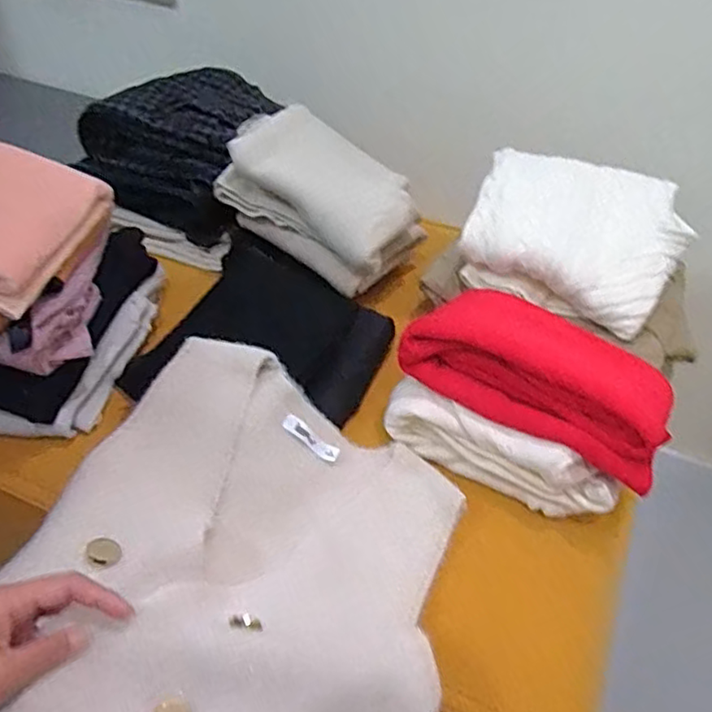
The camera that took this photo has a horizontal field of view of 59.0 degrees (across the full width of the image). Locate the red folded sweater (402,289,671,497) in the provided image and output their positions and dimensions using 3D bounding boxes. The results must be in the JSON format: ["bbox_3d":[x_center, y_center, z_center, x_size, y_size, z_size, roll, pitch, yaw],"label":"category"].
[{"bbox_3d":[0.180,0.010,0.609,0.249,0.067,0.153,27,44,23],"label":"red folded sweater"}]

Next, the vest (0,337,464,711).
[{"bbox_3d":[-0.103,0.193,0.456,0.306,0.093,0.448,16,41,12],"label":"vest"}]

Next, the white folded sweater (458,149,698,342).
[{"bbox_3d":[0.252,-0.153,0.744,0.238,0.067,0.218,22,66,11],"label":"white folded sweater"}]

